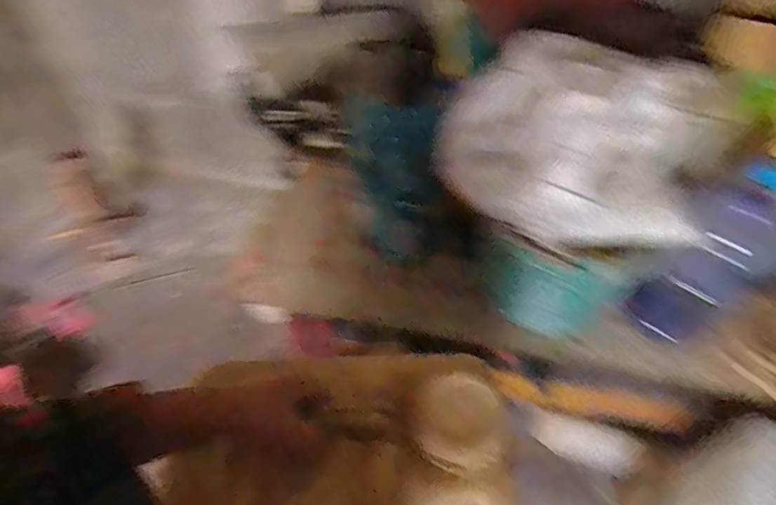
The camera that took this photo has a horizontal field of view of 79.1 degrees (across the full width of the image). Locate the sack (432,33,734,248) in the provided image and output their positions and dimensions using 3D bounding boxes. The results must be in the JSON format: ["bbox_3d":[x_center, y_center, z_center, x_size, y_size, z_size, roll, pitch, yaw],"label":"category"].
[{"bbox_3d":[0.351,-0.193,0.798,0.503,0.256,0.234,2,48,-1],"label":"sack"}]

